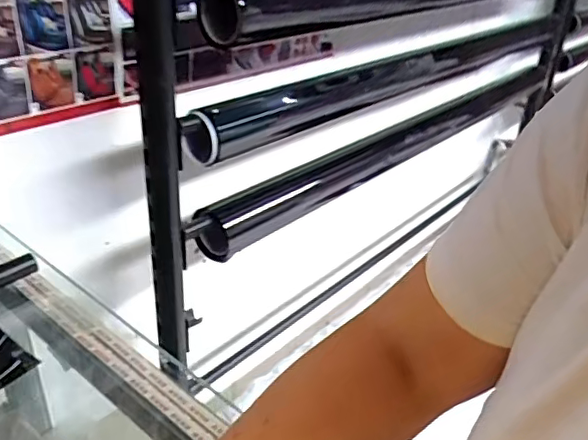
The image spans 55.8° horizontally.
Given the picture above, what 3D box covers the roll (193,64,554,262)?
[{"bbox_3d":[0.343,-0.225,1.396,0.070,0.081,1.483,29,39,33],"label":"roll"}]

